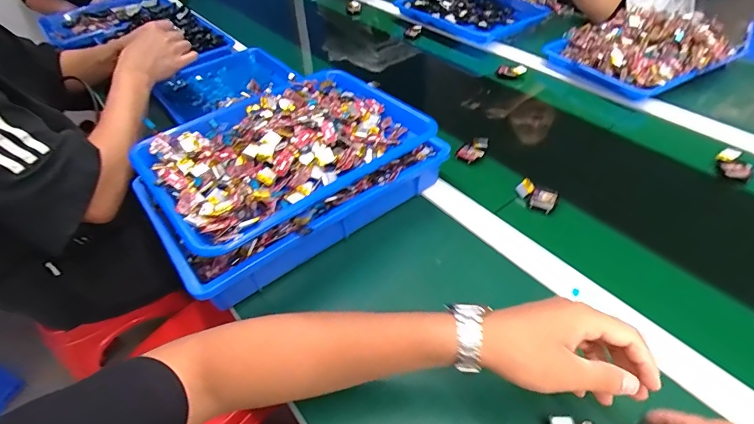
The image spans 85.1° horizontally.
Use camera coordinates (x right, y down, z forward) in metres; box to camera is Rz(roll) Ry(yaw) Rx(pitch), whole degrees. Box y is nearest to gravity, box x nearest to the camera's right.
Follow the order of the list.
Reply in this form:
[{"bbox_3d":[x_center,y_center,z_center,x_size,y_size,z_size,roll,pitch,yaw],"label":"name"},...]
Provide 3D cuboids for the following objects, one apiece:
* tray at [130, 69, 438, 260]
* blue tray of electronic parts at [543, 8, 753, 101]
[{"bbox_3d":[-0.112,-0.087,0.527,0.328,0.056,0.234,-31,51,-24],"label":"tray"},{"bbox_3d":[0.539,-0.337,0.822,0.311,0.080,0.238,-20,47,-15],"label":"blue tray of electronic parts"}]

